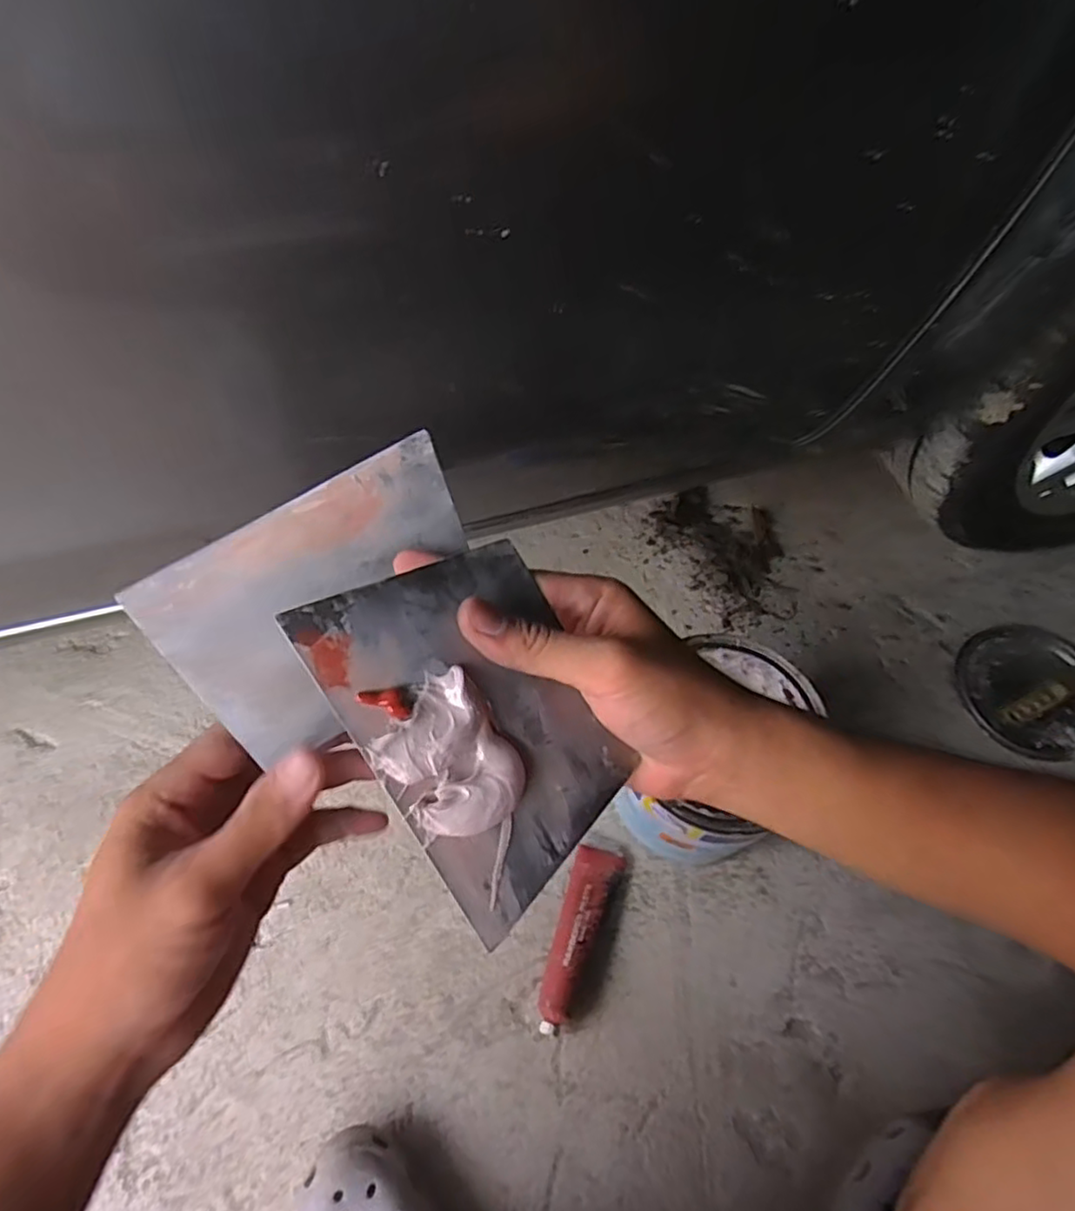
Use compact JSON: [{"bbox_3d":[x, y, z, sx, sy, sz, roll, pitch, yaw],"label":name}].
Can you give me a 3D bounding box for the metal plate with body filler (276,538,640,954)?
[{"bbox_3d":[-0.020,0.043,0.261,0.092,0.008,0.136,-33,93,-27],"label":"metal plate with body filler"}]

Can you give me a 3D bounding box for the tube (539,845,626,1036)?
[{"bbox_3d":[0.034,0.315,0.637,0.044,0.032,0.164,20,66,12],"label":"tube"}]

